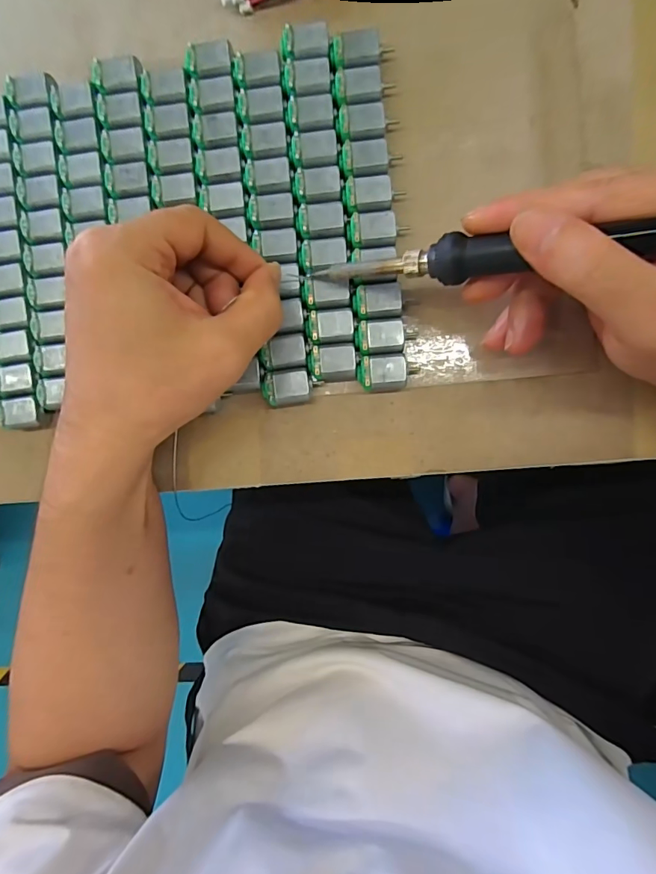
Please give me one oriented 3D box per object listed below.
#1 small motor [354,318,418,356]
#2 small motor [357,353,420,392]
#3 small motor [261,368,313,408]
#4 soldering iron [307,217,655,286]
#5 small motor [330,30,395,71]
[{"bbox_3d":[0.032,-0.055,0.252,0.033,0.014,0.019,-2,92,5],"label":"small motor"},{"bbox_3d":[0.034,-0.036,0.254,0.034,0.016,0.020,-4,92,5],"label":"small motor"},{"bbox_3d":[-0.023,-0.028,0.258,0.027,0.016,0.020,-9,92,6],"label":"small motor"},{"bbox_3d":[0.082,-0.078,0.191,0.209,0.017,0.018,5,93,29],"label":"soldering iron"},{"bbox_3d":[0.019,-0.211,0.250,0.033,0.014,0.019,-4,92,5],"label":"small motor"}]

